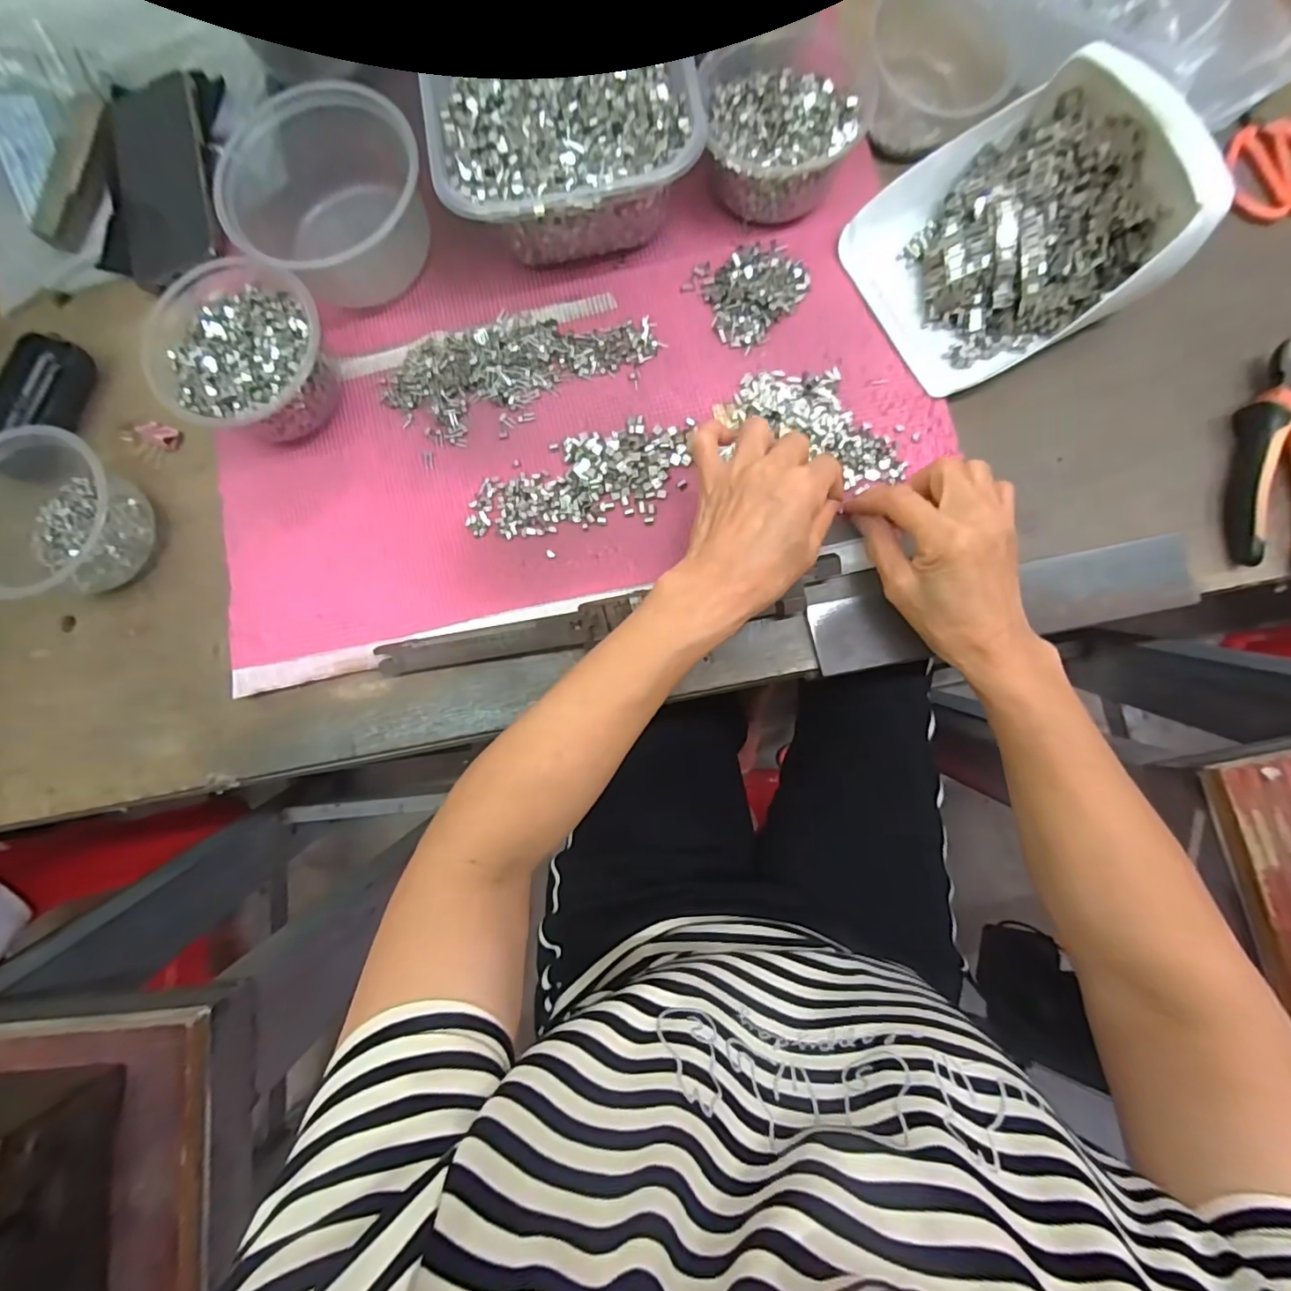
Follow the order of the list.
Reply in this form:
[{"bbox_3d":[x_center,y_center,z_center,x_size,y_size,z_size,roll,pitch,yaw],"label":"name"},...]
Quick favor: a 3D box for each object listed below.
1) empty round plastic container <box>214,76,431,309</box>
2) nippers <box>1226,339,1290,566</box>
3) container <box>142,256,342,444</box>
[{"bbox_3d":[-0.228,-0.328,0.396,0.135,0.060,0.145,0,82,3],"label":"empty round plastic container"},{"bbox_3d":[0.420,-0.126,0.364,0.051,0.027,0.152,9,83,5],"label":"nippers"},{"bbox_3d":[-0.275,-0.199,0.388,0.116,0.060,0.109,0,82,3],"label":"container"}]

